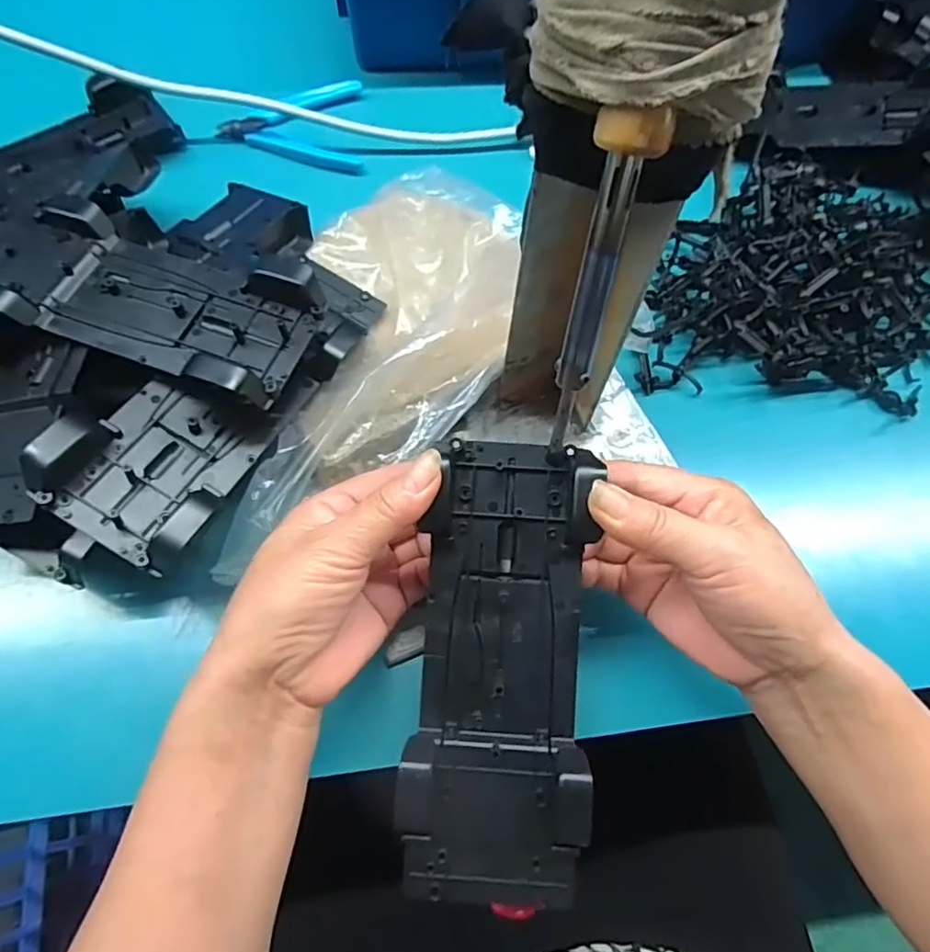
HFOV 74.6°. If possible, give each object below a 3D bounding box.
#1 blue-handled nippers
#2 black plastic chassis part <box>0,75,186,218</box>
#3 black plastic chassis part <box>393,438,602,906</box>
[{"bbox_3d":[-0.134,-0.268,0.469,0.107,0.010,0.087,-4,67,-4],"label":"blue-handled nippers"},{"bbox_3d":[-0.303,-0.224,0.438,0.188,0.029,0.108,-36,72,-16],"label":"black plastic chassis part"},{"bbox_3d":[0.016,0.081,0.260,0.073,0.022,0.192,4,83,0],"label":"black plastic chassis part"}]

